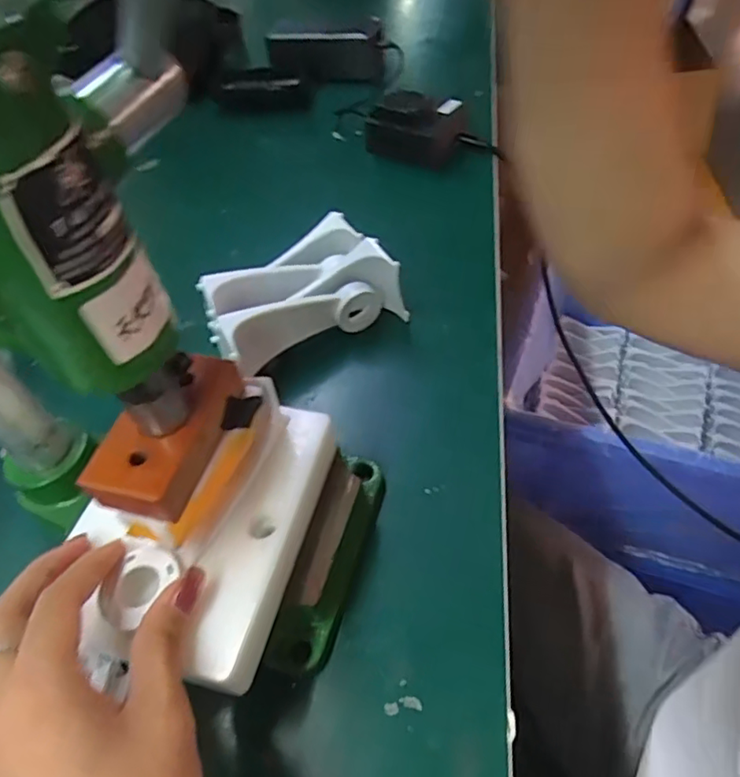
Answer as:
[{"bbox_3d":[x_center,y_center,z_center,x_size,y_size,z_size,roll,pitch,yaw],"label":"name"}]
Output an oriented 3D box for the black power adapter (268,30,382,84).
[{"bbox_3d":[-0.055,-0.389,0.673,0.139,0.054,0.028,7,54,14],"label":"black power adapter"}]

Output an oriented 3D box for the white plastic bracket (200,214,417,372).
[{"bbox_3d":[-0.046,-0.062,0.394,0.118,0.053,0.089,-33,57,-17],"label":"white plastic bracket"}]

